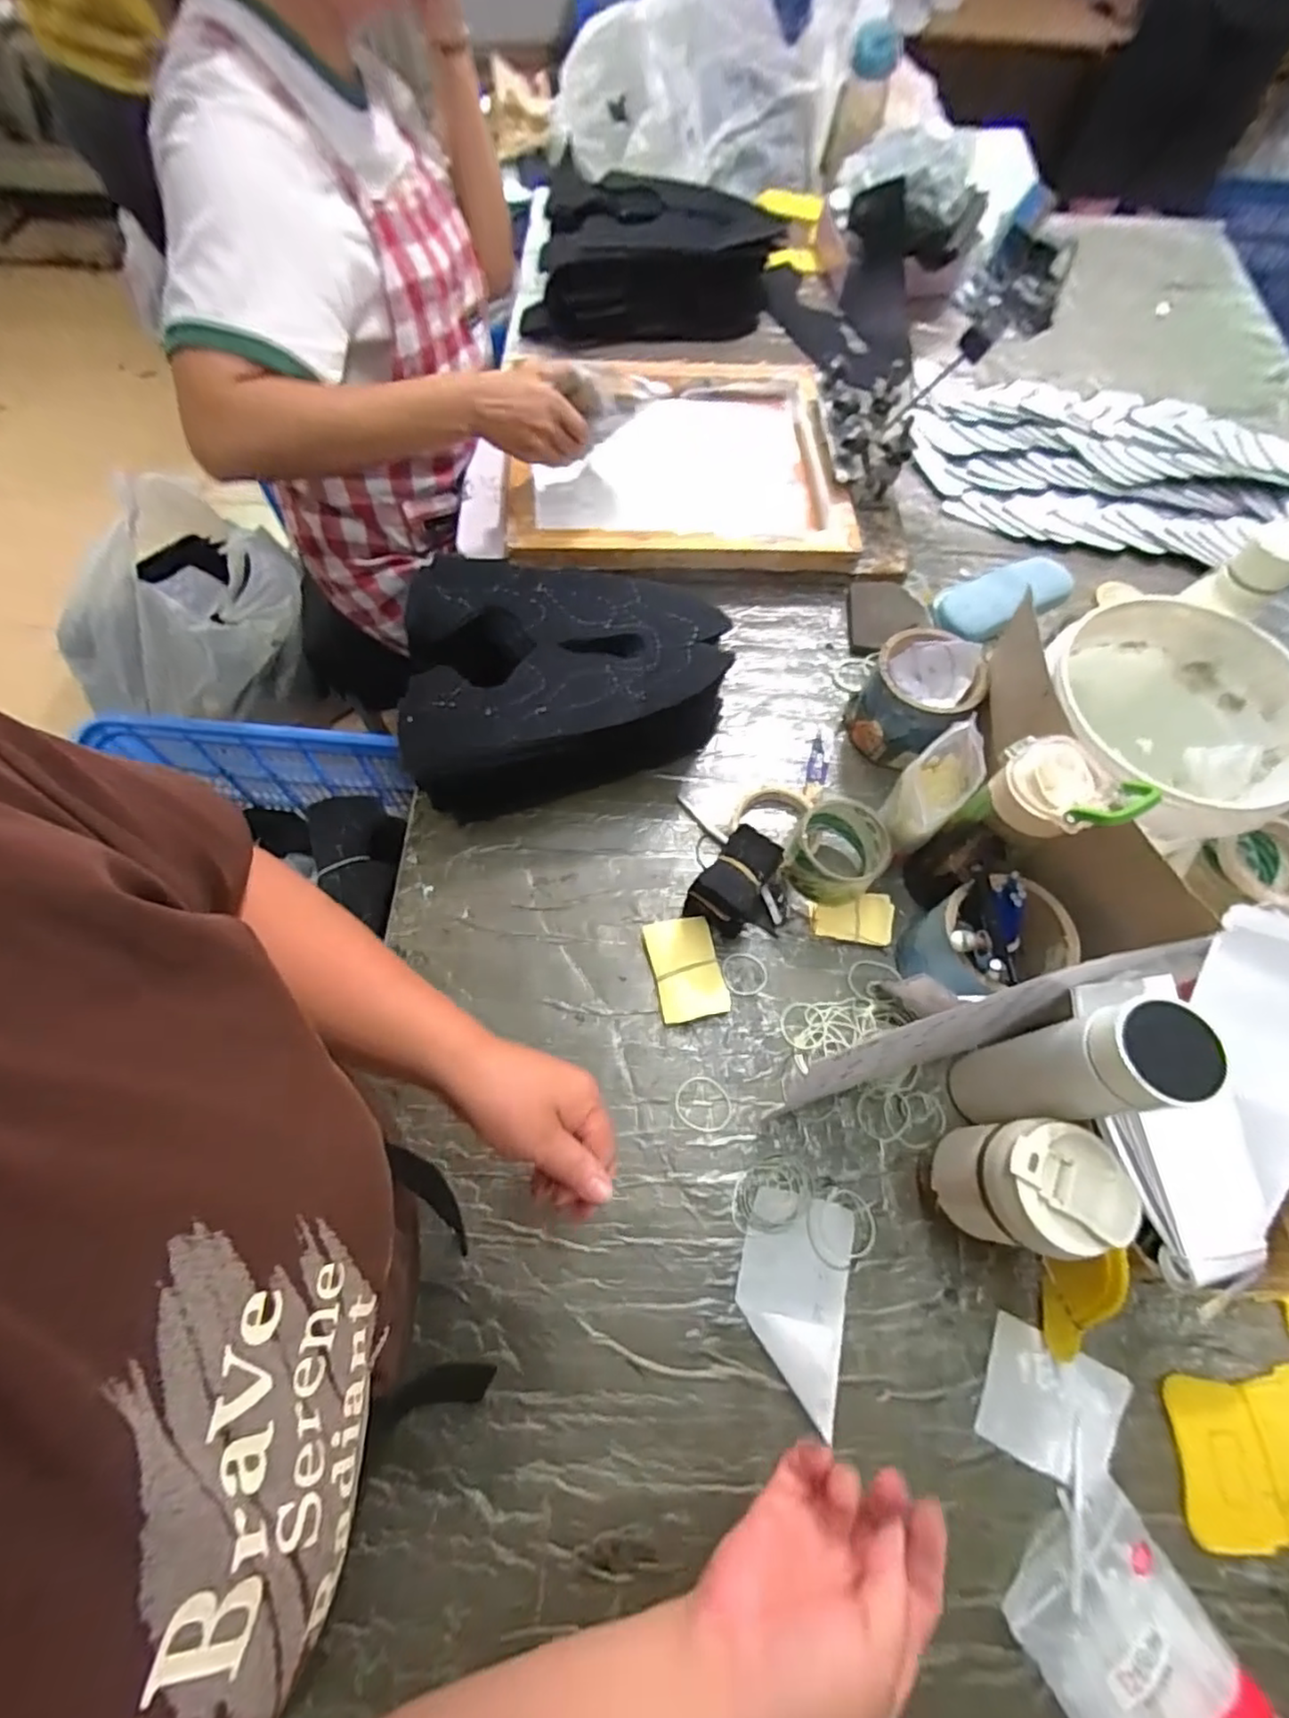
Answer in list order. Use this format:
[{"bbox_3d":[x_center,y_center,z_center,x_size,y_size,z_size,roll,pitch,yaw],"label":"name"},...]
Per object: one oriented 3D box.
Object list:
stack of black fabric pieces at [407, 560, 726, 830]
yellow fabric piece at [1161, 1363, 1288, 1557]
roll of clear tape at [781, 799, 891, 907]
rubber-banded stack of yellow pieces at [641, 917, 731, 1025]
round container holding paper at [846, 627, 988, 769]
[{"bbox_3d":[-0.087,-0.189,0.689,0.318,0.130,0.225,-14,67,-8],"label":"stack of black fabric pieces"},{"bbox_3d":[0.472,0.442,0.484,0.156,0.016,0.110,2,66,-1],"label":"yellow fabric piece"},{"bbox_3d":[0.183,-0.003,0.644,0.084,0.068,0.088,1,66,-2],"label":"roll of clear tape"},{"bbox_3d":[0.040,0.104,0.625,0.063,0.019,0.094,-11,67,-7],"label":"rubber-banded stack of yellow pieces"},{"bbox_3d":[0.285,-0.172,0.702,0.104,0.096,0.118,28,68,10],"label":"round container holding paper"}]

